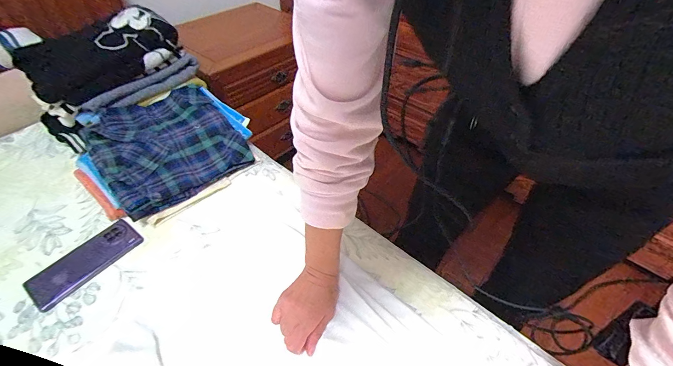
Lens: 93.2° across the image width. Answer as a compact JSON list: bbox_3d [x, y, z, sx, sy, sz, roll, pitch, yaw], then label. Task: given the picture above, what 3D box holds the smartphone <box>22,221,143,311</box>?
[{"bbox_3d":[-0.433,0.131,0.547,0.087,0.014,0.163,26,52,25],"label":"smartphone"}]

